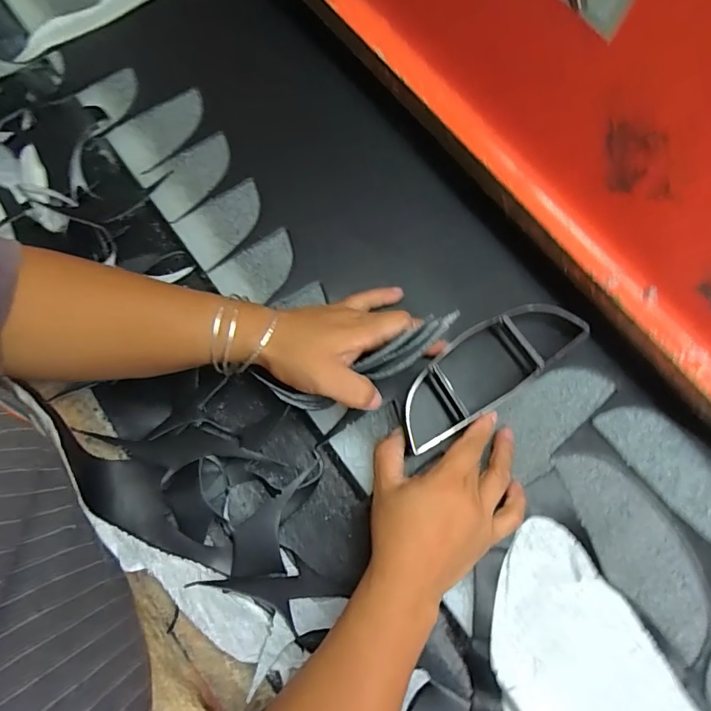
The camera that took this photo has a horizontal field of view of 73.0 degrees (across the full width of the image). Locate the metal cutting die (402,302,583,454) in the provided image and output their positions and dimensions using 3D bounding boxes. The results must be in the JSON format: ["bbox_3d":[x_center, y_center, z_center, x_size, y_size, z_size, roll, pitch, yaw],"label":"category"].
[{"bbox_3d":[0.107,0.009,0.400,0.179,0.018,0.062,-34,77,-7],"label":"metal cutting die"}]

